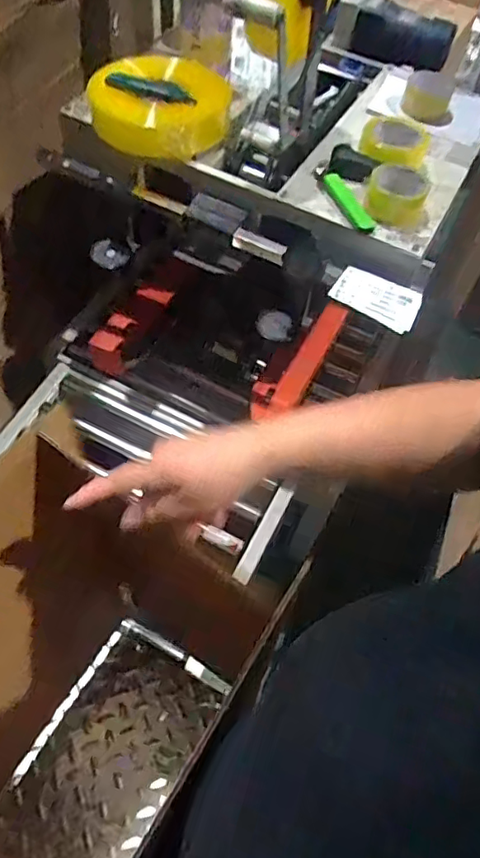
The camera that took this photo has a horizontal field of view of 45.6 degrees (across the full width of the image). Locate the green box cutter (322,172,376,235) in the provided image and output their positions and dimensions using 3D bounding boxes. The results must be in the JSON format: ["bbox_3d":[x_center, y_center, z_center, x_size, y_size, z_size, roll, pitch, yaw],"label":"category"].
[{"bbox_3d":[0.177,-0.373,0.938,0.031,0.022,0.139,-19,60,-17],"label":"green box cutter"}]

